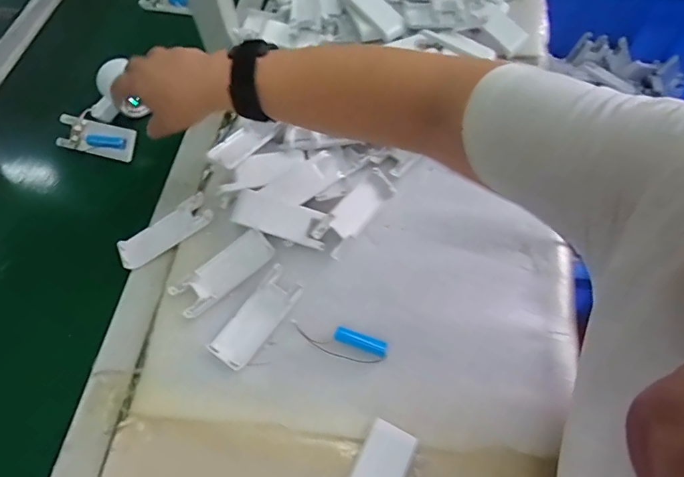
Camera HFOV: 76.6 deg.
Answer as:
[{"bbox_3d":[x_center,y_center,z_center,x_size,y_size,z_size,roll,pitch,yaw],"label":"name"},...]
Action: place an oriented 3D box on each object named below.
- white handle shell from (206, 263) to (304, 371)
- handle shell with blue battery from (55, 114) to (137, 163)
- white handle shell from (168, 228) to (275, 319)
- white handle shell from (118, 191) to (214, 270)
[{"bbox_3d":[-0.082,0.076,0.422,0.041,0.008,0.102,31,67,18],"label":"white handle shell"},{"bbox_3d":[-0.305,-0.125,0.538,0.100,0.010,0.041,14,94,5],"label":"handle shell with blue battery"},{"bbox_3d":[-0.119,0.034,0.438,0.105,0.013,0.040,-35,65,-15],"label":"white handle shell"},{"bbox_3d":[-0.191,-0.008,0.468,0.104,0.014,0.040,-31,64,-14],"label":"white handle shell"}]

